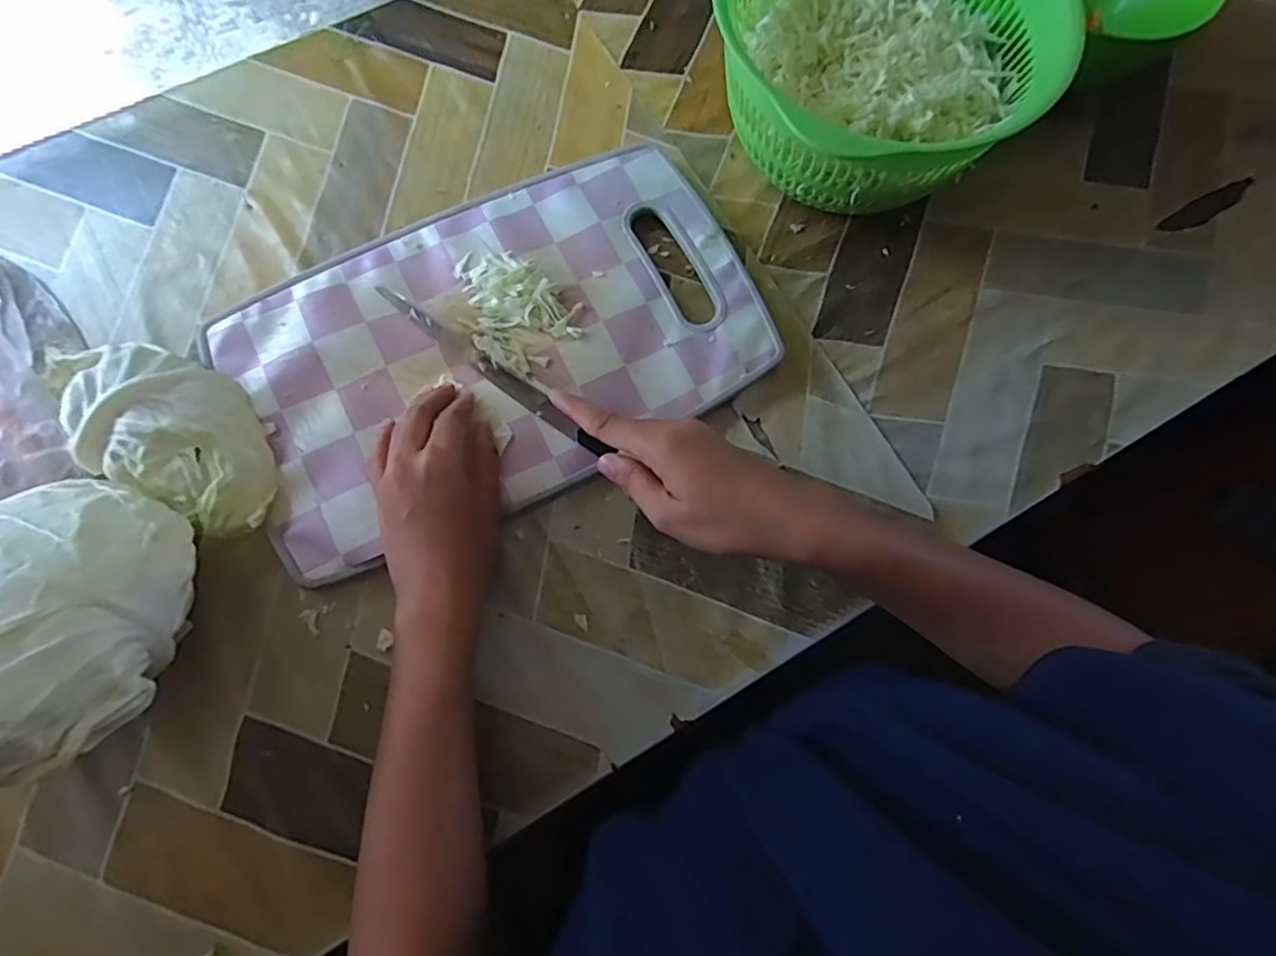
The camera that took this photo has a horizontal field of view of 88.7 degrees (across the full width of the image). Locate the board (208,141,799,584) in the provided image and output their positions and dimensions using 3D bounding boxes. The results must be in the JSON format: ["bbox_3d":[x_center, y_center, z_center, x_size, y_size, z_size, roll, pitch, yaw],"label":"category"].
[{"bbox_3d":[-0.092,-0.095,0.442,0.345,0.018,0.212,-25,76,-9],"label":"board"}]

